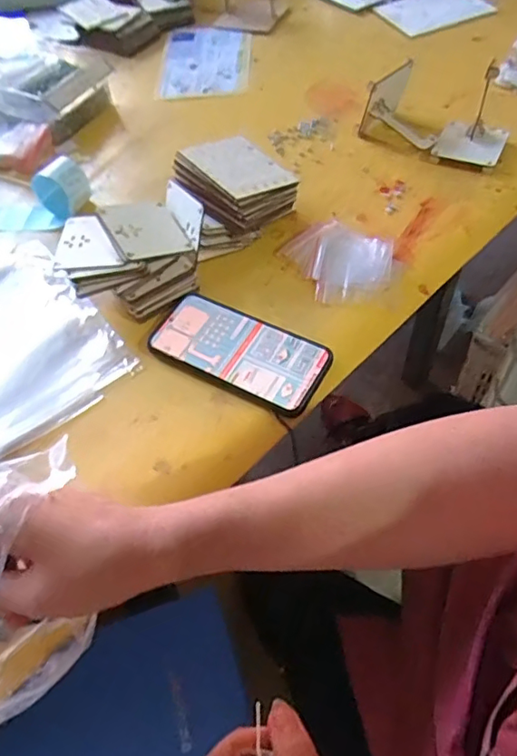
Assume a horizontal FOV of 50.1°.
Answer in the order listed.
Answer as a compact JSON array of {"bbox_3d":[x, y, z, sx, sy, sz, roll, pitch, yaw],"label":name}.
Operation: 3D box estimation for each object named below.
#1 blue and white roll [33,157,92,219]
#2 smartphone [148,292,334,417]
[{"bbox_3d":[-0.221,-0.220,0.637,0.050,0.047,0.050,18,59,17],"label":"blue and white roll"},{"bbox_3d":[-0.019,-0.026,0.506,0.161,0.016,0.077,24,61,20],"label":"smartphone"}]

